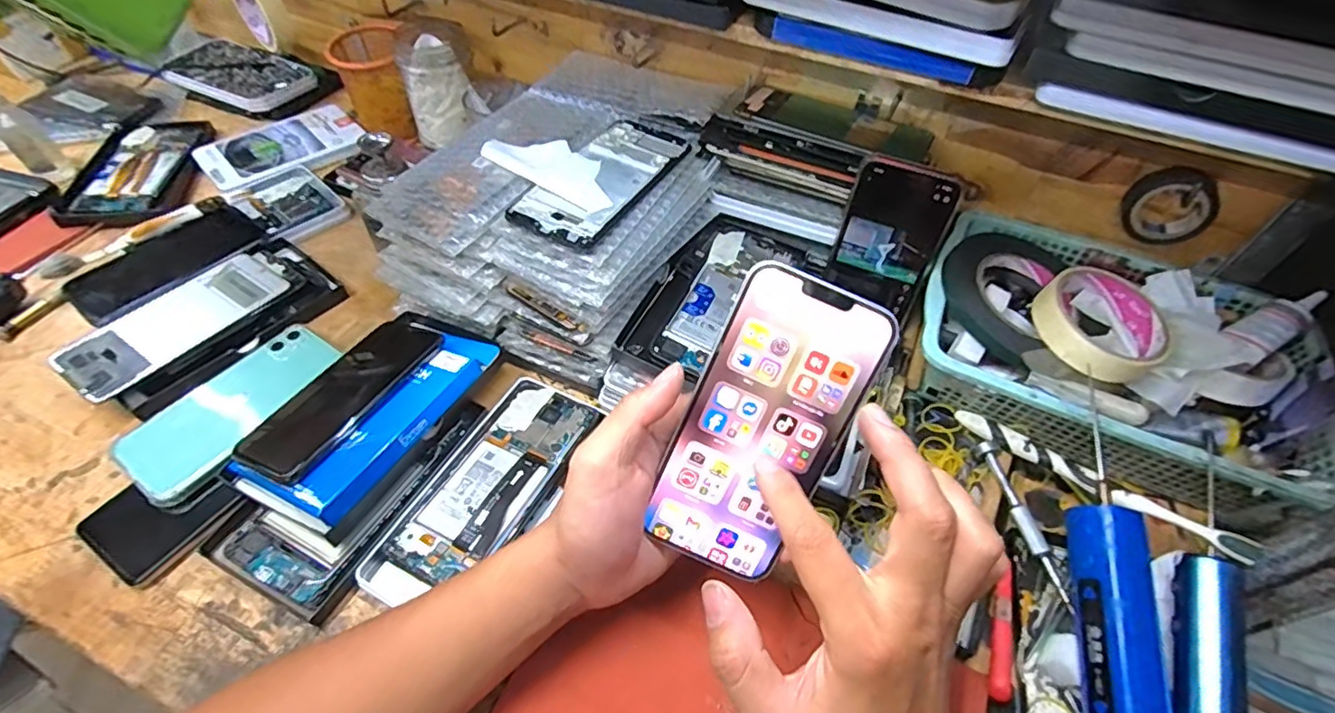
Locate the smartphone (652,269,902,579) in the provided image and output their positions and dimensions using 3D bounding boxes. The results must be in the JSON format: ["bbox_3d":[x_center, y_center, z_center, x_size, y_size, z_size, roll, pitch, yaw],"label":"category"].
[{"bbox_3d":[0.049,0.038,0.298,0.076,0.158,0.004,24,14,1],"label":"smartphone"}]

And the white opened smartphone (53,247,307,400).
[{"bbox_3d":[-0.398,-0.035,0.486,0.069,0.013,0.172,28,56,19],"label":"white opened smartphone"}]

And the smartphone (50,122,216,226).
[{"bbox_3d":[-0.557,-0.202,0.618,0.101,0.008,0.175,-5,52,-6],"label":"smartphone"}]

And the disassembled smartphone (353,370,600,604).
[{"bbox_3d":[-0.121,0.093,0.411,0.084,0.013,0.178,19,52,20],"label":"disassembled smartphone"}]

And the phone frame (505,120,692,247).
[{"bbox_3d":[-0.047,-0.136,0.446,0.070,0.008,0.151,25,55,18],"label":"phone frame"}]

